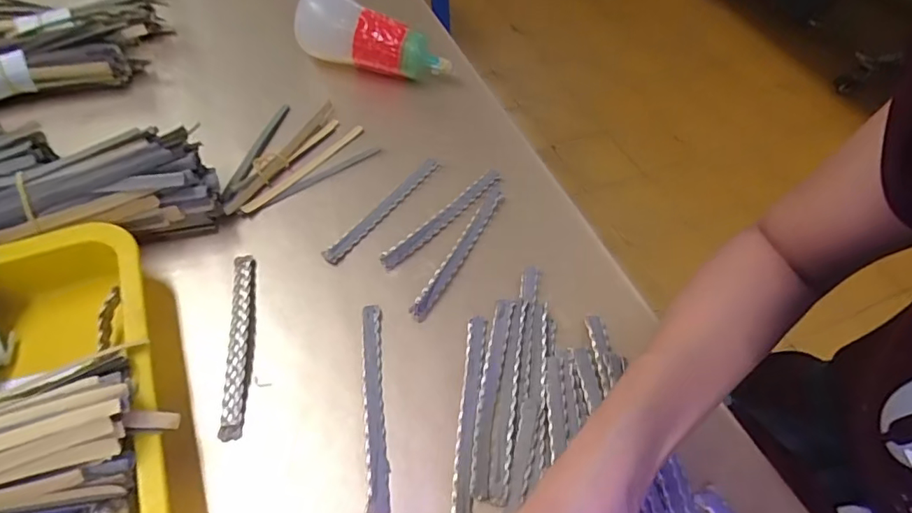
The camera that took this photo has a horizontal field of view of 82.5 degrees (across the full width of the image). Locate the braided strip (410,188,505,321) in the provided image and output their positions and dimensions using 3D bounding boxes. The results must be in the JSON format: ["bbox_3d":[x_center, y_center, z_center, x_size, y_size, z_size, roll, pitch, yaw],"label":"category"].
[{"bbox_3d":[0.003,-0.008,0.417,0.013,0.011,0.141,26,56,14],"label":"braided strip"}]

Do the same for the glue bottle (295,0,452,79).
[{"bbox_3d":[-0.088,-0.215,0.524,0.162,0.059,0.054,20,55,10],"label":"glue bottle"}]

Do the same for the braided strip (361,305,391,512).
[{"bbox_3d":[-0.055,0.095,0.344,0.015,0.008,0.138,-4,55,-8],"label":"braided strip"}]

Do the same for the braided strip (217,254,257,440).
[{"bbox_3d":[-0.150,0.056,0.363,0.017,0.011,0.137,-6,55,-9],"label":"braided strip"}]

